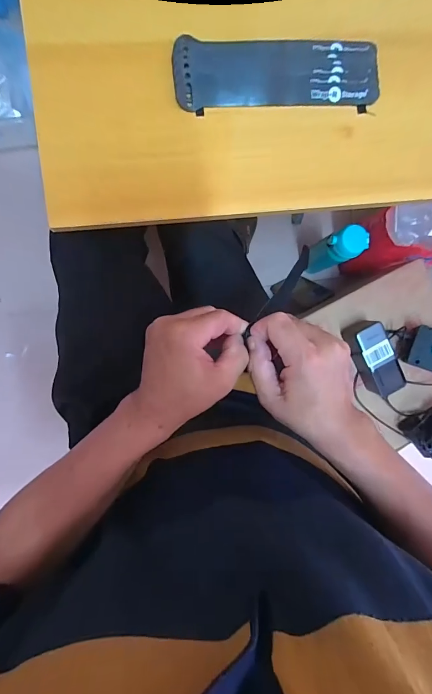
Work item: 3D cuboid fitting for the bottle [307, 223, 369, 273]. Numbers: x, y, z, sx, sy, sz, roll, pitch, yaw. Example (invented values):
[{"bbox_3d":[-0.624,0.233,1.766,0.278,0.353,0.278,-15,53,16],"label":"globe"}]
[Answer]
[{"bbox_3d":[0.249,-0.209,0.753,0.068,0.242,0.065,0,94,-4],"label":"bottle"}]

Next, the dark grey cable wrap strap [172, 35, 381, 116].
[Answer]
[{"bbox_3d":[0.060,-0.267,0.335,0.198,0.008,0.064,-4,94,-4],"label":"dark grey cable wrap strap"}]

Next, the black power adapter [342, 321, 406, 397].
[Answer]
[{"bbox_3d":[0.285,0.021,0.616,0.055,0.056,0.140,-30,96,-2],"label":"black power adapter"}]

